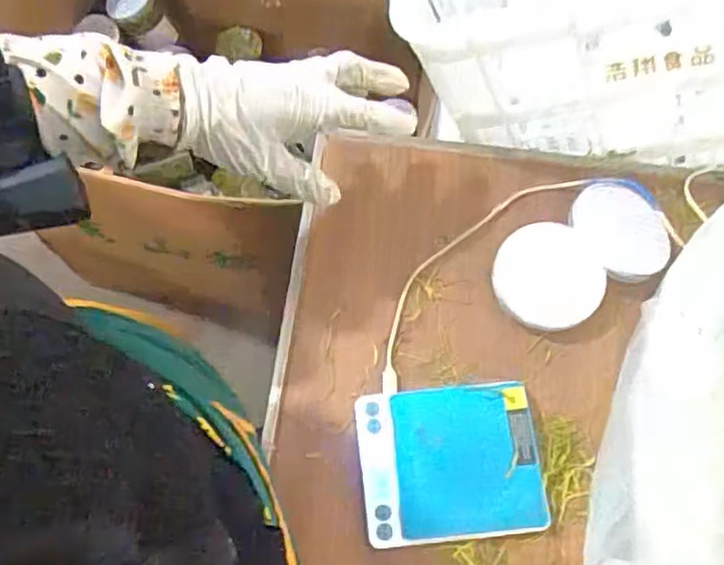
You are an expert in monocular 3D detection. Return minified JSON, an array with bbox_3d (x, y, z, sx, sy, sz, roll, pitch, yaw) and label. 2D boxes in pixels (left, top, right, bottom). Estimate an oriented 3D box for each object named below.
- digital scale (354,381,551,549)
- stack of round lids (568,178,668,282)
[{"bbox_3d":[0.062,0.129,0.488,0.125,0.019,0.104,-6,69,-2],"label":"digital scale"},{"bbox_3d":[0.211,-0.045,0.549,0.072,0.016,0.085,-30,72,-11],"label":"stack of round lids"}]

